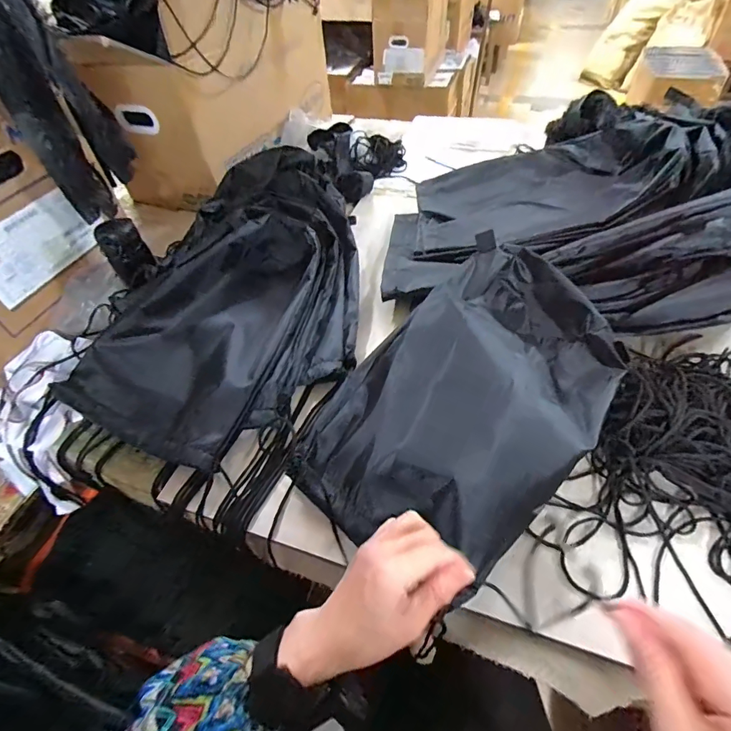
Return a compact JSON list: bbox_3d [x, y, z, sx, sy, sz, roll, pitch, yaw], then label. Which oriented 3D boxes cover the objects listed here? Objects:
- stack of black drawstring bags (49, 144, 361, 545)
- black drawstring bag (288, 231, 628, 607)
[{"bbox_3d":[-0.175,-0.112,0.654,0.366,0.083,0.644,14,53,17],"label":"stack of black drawstring bags"},{"bbox_3d":[0.128,0.027,0.472,0.241,0.077,0.410,37,66,26],"label":"black drawstring bag"}]

